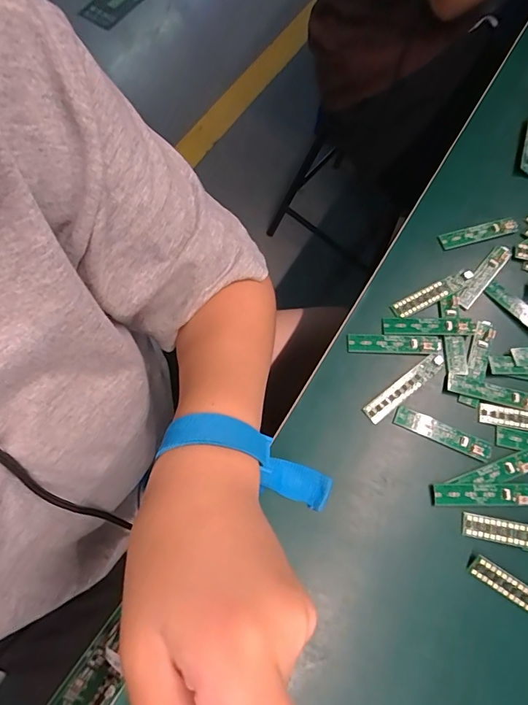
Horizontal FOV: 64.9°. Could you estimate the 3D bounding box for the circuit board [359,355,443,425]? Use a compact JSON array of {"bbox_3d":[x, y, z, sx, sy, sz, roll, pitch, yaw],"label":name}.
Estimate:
[{"bbox_3d":[0.126,0.031,0.372,0.087,0.005,0.017,-37,76,-11],"label":"circuit board"}]

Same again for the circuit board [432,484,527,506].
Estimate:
[{"bbox_3d":[0.182,0.118,0.344,0.082,0.005,0.016,0,72,0],"label":"circuit board"}]

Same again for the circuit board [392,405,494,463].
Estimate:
[{"bbox_3d":[0.155,0.070,0.360,0.084,0.004,0.018,23,73,7],"label":"circuit board"}]

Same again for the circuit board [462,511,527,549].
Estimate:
[{"bbox_3d":[0.203,0.145,0.330,0.083,0.008,0.018,11,72,3],"label":"circuit board"}]

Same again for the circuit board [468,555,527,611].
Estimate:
[{"bbox_3d":[0.201,0.189,0.320,0.086,0.004,0.017,32,102,10],"label":"circuit board"}]

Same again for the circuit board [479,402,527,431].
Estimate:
[{"bbox_3d":[0.234,0.060,0.364,0.086,0.004,0.018,11,72,3],"label":"circuit board"}]

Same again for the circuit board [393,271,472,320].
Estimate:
[{"bbox_3d":[0.165,-0.057,0.402,0.085,0.005,0.018,-26,74,-8],"label":"circuit board"}]

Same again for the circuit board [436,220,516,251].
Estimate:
[{"bbox_3d":[0.222,-0.123,0.428,0.082,0.006,0.016,-15,73,-5],"label":"circuit board"}]

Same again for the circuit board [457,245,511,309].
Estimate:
[{"bbox_3d":[0.218,-0.077,0.411,0.017,0.004,0.085,41,76,12],"label":"circuit board"}]

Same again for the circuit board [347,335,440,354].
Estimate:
[{"bbox_3d":[0.120,-0.007,0.384,0.084,0.004,0.017,3,72,1],"label":"circuit board"}]

